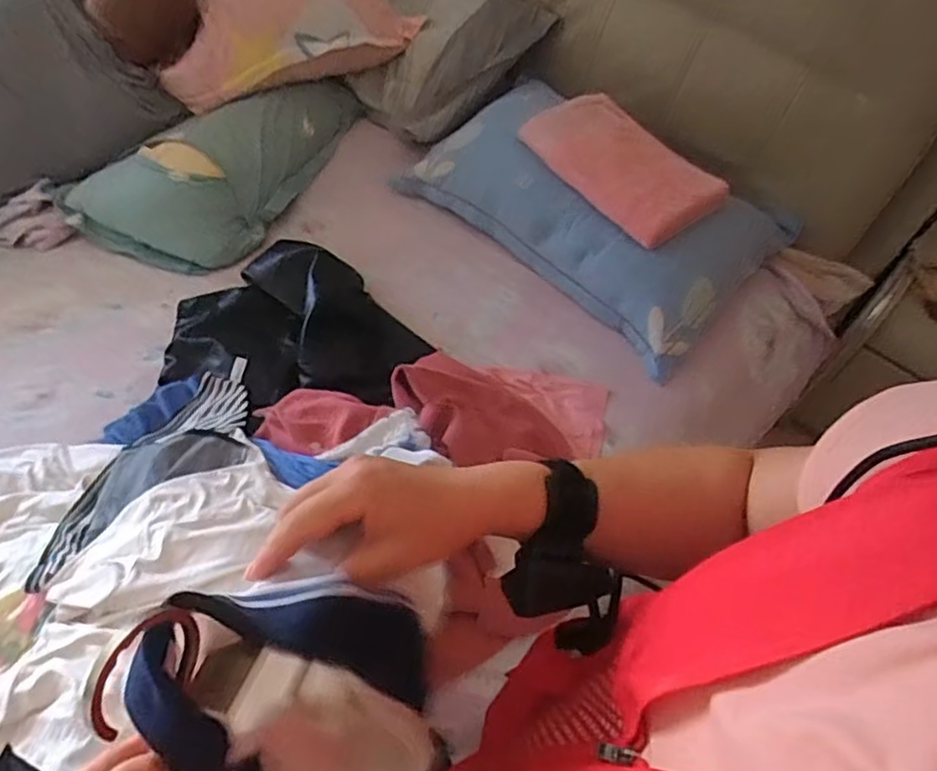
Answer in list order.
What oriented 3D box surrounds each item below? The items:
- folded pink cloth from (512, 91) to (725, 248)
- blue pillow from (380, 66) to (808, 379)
[{"bbox_3d":[0.306,-0.447,1.288,0.270,0.088,0.353,-33,64,-22],"label":"folded pink cloth"},{"bbox_3d":[0.248,-0.385,1.336,0.690,0.136,0.386,40,63,21],"label":"blue pillow"}]

